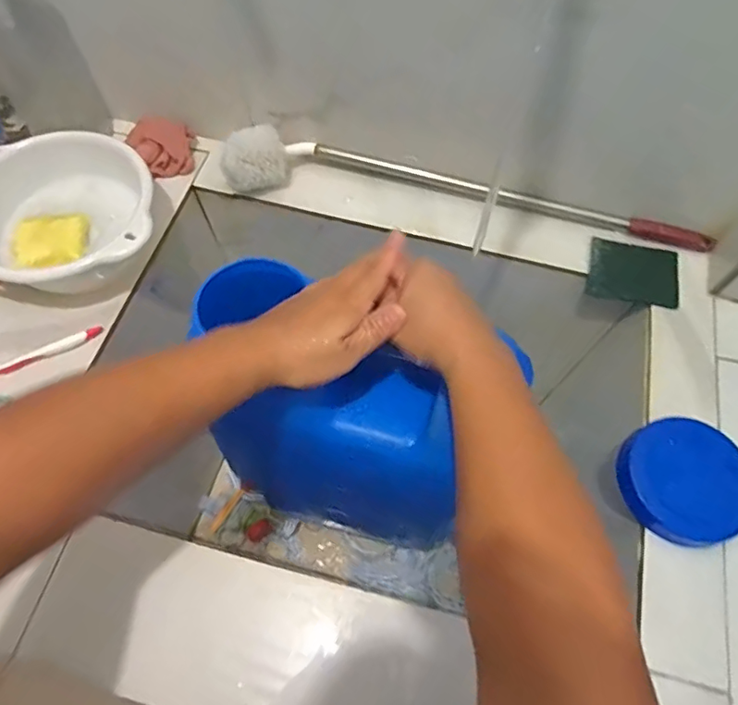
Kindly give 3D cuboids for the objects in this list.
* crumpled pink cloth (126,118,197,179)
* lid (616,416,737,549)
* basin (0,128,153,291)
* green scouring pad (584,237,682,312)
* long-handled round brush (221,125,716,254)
[{"bbox_3d":[-0.273,-0.275,0.708,0.072,0.030,0.096,-38,70,-17],"label":"crumpled pink cloth"},{"bbox_3d":[0.307,0.125,0.523,0.113,0.038,0.116,0,64,-1],"label":"lid"},{"bbox_3d":[-0.347,-0.150,0.615,0.201,0.082,0.206,0,64,-1],"label":"basin"},{"bbox_3d":[0.316,-0.098,0.639,0.101,0.004,0.081,13,65,5],"label":"green scouring pad"},{"bbox_3d":[0.117,-0.209,0.661,0.606,0.058,0.086,8,64,3],"label":"long-handled round brush"}]

